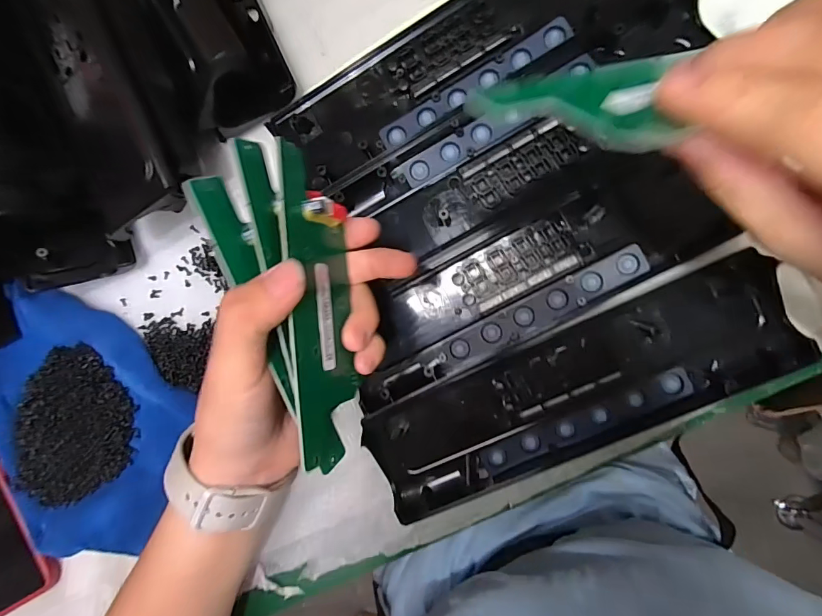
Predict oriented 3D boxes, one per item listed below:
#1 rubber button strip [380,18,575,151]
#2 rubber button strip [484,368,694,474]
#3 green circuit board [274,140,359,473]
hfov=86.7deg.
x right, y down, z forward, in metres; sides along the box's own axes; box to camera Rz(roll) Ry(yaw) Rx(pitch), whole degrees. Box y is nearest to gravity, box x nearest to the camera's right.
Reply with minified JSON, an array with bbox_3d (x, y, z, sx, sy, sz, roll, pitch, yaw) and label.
[{"bbox_3d":[0.037,-0.137,0.268,0.126,0.006,0.016,-29,85,7],"label":"rubber button strip"},{"bbox_3d":[0.103,0.068,0.259,0.126,0.004,0.014,-25,86,8],"label":"rubber button strip"},{"bbox_3d":[-0.041,0.002,0.200,0.008,0.052,0.139,-6,87,18],"label":"green circuit board"}]

